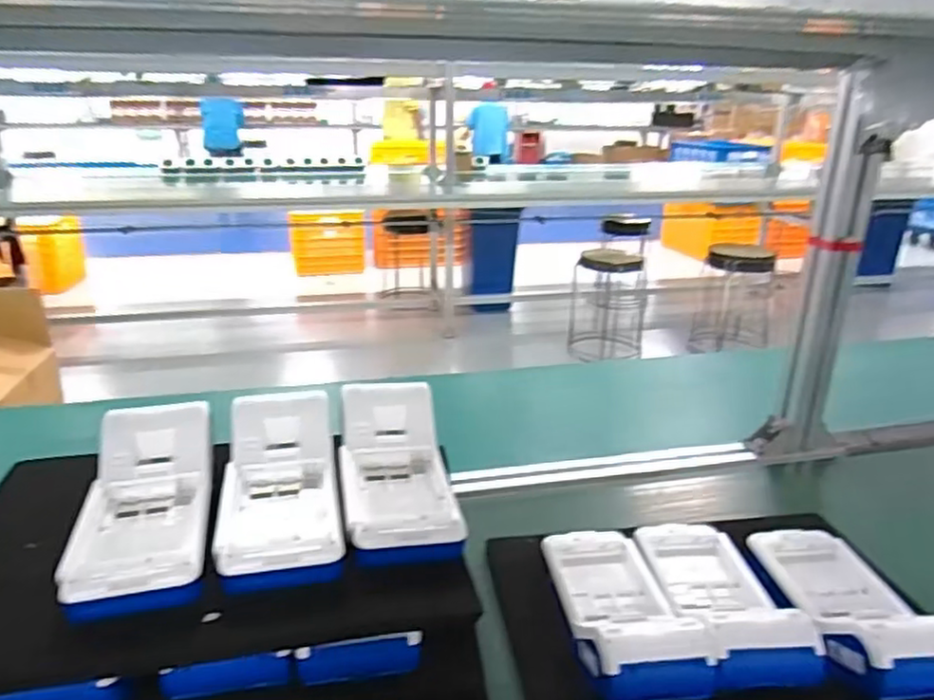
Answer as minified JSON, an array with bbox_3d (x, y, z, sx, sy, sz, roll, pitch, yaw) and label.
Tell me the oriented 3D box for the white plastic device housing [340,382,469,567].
[{"bbox_3d":[-0.054,0.087,0.521,0.082,0.053,0.172,-4,22,-12],"label":"white plastic device housing"}]

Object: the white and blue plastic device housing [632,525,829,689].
[{"bbox_3d":[0.202,0.197,0.547,0.091,0.039,0.190,0,8,-1],"label":"white and blue plastic device housing"}]

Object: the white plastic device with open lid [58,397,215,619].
[{"bbox_3d":[-0.225,0.103,0.473,0.082,0.060,0.169,-6,22,-16],"label":"white plastic device with open lid"}]

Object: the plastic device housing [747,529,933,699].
[{"bbox_3d":[0.304,0.204,0.543,0.102,0.050,0.196,2,8,2],"label":"plastic device housing"}]

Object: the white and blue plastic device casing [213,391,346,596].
[{"bbox_3d":[-0.137,0.093,0.495,0.081,0.054,0.175,-4,22,-13],"label":"white and blue plastic device casing"}]

